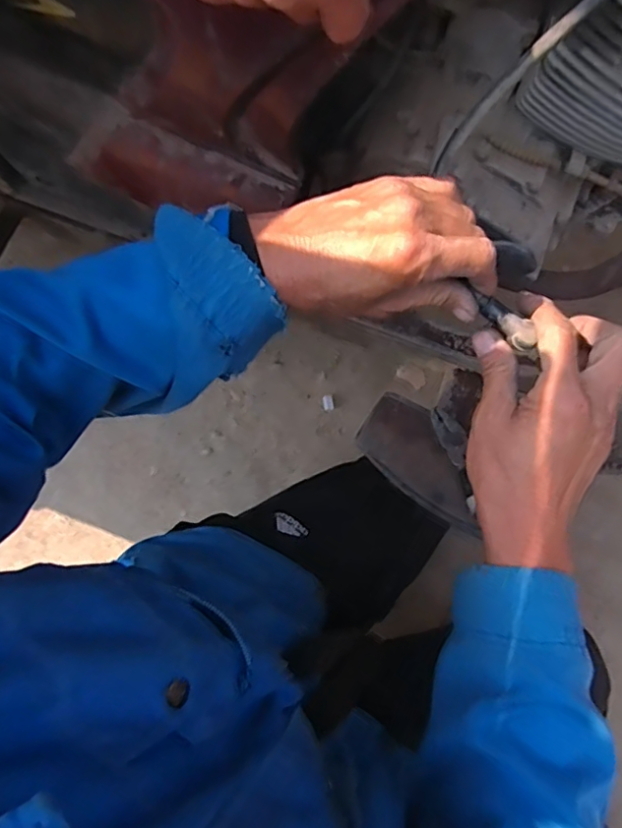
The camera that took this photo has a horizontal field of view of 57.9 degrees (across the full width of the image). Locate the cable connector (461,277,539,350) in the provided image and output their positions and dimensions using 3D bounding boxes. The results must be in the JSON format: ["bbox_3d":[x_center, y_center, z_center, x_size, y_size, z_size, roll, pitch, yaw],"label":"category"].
[{"bbox_3d":[0.121,-0.060,0.352,0.049,0.008,0.015,40,80,-9],"label":"cable connector"}]

